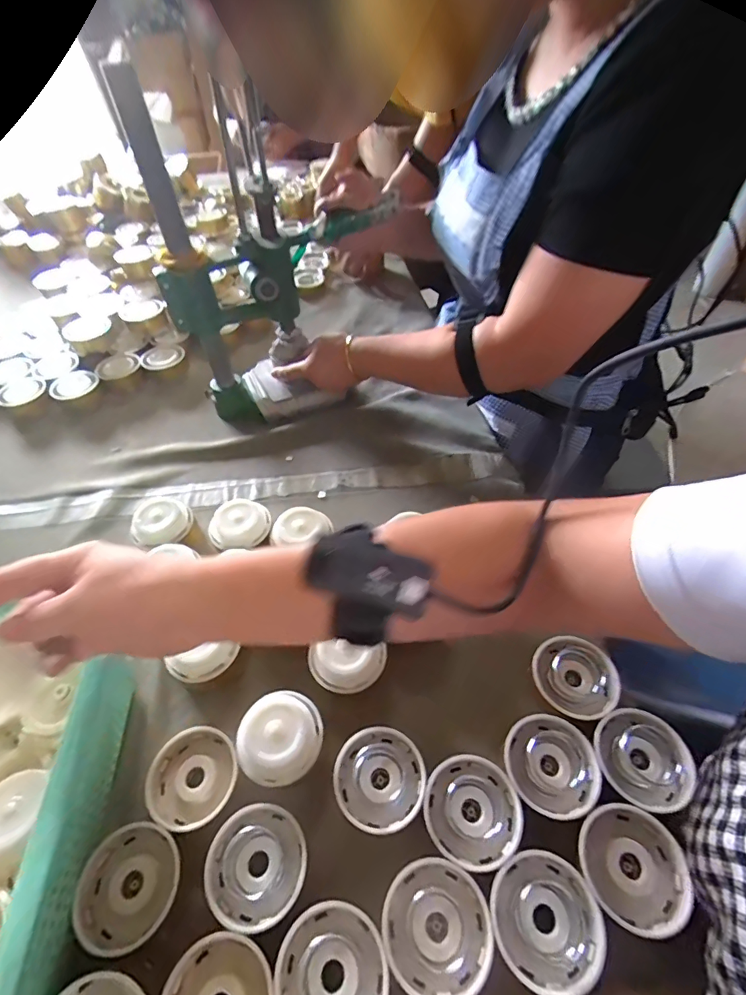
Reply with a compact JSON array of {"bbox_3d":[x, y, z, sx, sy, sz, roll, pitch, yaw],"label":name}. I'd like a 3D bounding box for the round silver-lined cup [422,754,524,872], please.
[{"bbox_3d":[0.072,0.235,0.341,0.066,0.046,0.065,-2,50,2],"label":"round silver-lined cup"}]

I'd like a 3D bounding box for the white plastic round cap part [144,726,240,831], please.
[{"bbox_3d":[-0.136,0.215,0.353,0.067,0.028,0.063,-2,50,2],"label":"white plastic round cap part"}]

